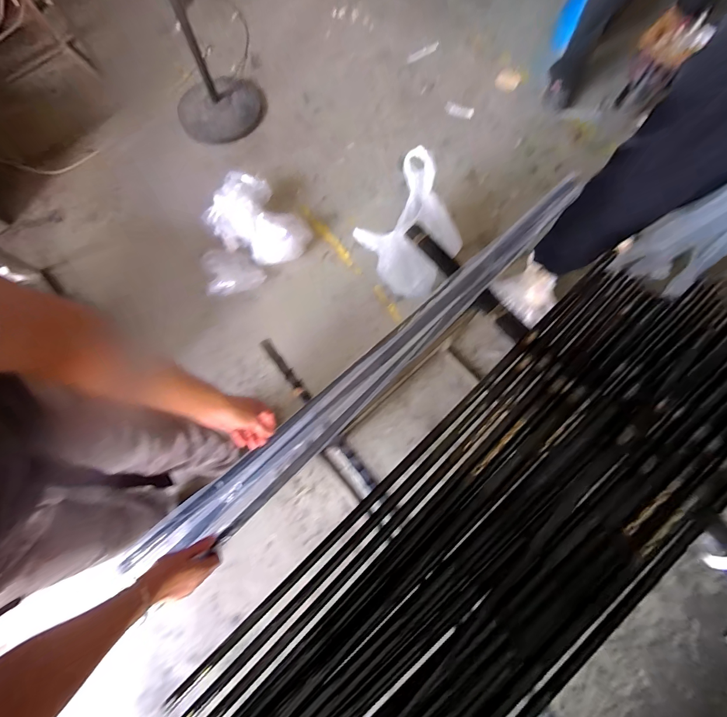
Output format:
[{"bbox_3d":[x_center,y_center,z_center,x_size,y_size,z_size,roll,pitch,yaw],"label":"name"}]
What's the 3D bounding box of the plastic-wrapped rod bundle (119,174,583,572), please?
[{"bbox_3d":[0.049,0.010,0.690,1.121,0.045,0.099,-41,80,-9],"label":"plastic-wrapped rod bundle"}]

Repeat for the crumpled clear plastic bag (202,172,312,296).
[{"bbox_3d":[-0.454,-0.472,1.277,0.432,0.206,0.345,-33,78,-8],"label":"crumpled clear plastic bag"}]

